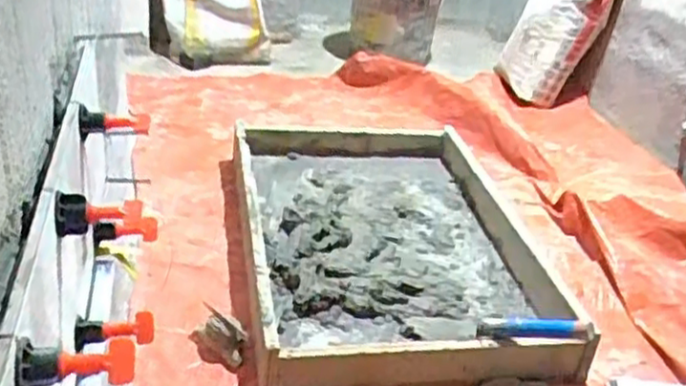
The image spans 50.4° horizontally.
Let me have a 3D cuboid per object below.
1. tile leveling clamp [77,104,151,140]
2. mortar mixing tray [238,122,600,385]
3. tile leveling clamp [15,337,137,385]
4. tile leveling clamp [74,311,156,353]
[{"bbox_3d":[-0.205,-0.064,0.655,0.060,0.026,0.026,1,30,-9],"label":"tile leveling clamp"},{"bbox_3d":[0.089,0.083,1.460,0.572,0.143,0.869,0,30,-11],"label":"mortar mixing tray"},{"bbox_3d":[-0.144,0.091,0.395,0.060,0.025,0.026,-4,31,-17],"label":"tile leveling clamp"},{"bbox_3d":[-0.182,0.111,0.581,0.061,0.030,0.021,-5,32,-20],"label":"tile leveling clamp"}]

